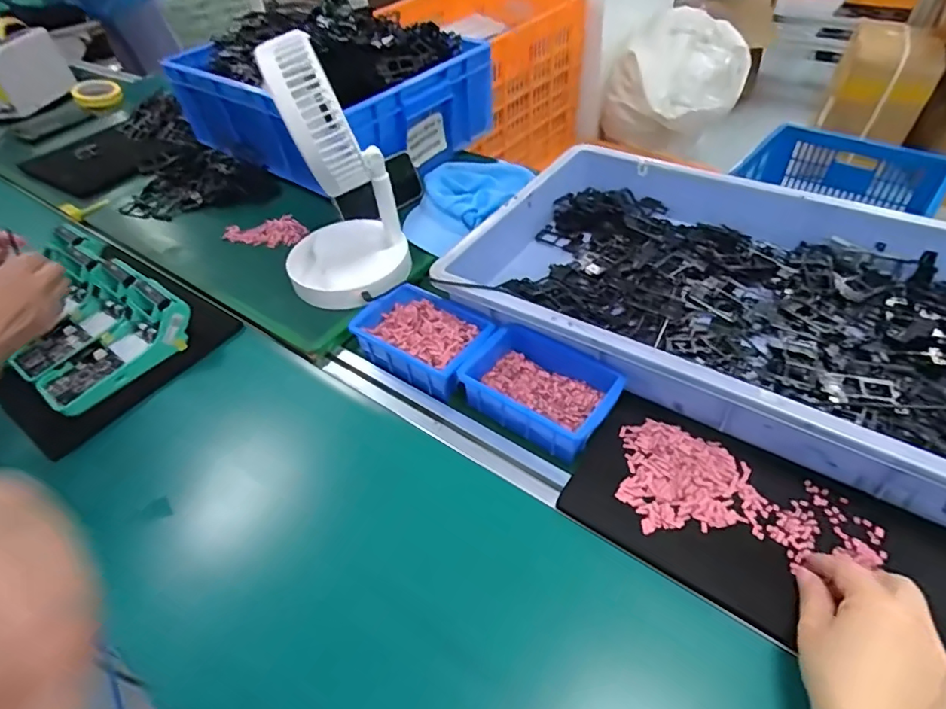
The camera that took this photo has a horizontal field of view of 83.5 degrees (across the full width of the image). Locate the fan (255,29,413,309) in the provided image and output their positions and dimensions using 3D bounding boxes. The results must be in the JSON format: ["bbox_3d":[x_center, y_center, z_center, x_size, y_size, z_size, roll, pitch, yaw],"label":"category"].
[{"bbox_3d":[-0.178,-0.211,0.621,0.157,0.278,0.163,-21,48,-13],"label":"fan"}]

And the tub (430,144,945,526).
[{"bbox_3d":[0.280,-0.079,0.595,0.540,0.079,0.367,25,55,27],"label":"tub"}]

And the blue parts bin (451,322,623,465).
[{"bbox_3d":[0.071,0.033,0.551,0.148,0.044,0.110,30,57,29],"label":"blue parts bin"}]

